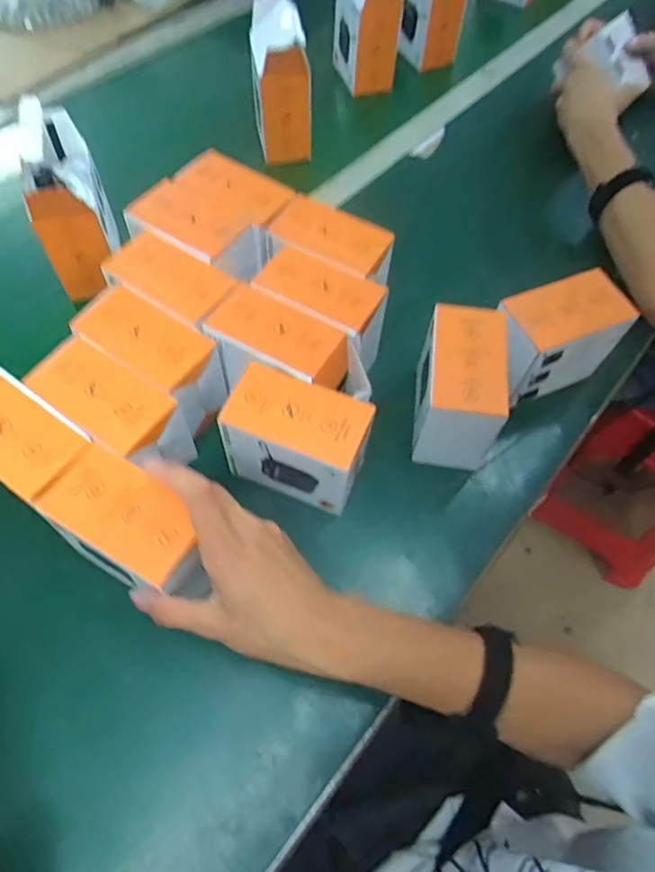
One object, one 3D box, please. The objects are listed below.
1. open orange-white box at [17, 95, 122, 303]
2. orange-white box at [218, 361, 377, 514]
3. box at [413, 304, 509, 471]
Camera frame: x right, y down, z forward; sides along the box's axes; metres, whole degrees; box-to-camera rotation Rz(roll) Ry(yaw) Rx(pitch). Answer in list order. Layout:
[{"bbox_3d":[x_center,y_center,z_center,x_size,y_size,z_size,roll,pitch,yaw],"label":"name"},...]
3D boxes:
[{"bbox_3d":[-0.267,-0.246,0.567,0.067,0.159,0.131,-17,63,-13],"label":"open orange-white box"},{"bbox_3d":[-0.026,0.008,0.468,0.114,0.099,0.075,19,61,7],"label":"orange-white box"},{"bbox_3d":[0.116,-0.038,0.501,0.073,0.104,0.123,8,60,1],"label":"box"}]

